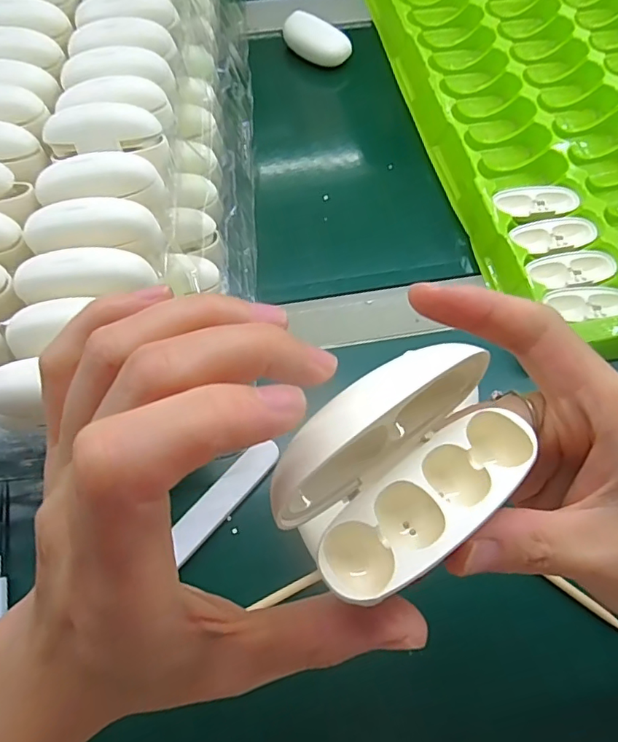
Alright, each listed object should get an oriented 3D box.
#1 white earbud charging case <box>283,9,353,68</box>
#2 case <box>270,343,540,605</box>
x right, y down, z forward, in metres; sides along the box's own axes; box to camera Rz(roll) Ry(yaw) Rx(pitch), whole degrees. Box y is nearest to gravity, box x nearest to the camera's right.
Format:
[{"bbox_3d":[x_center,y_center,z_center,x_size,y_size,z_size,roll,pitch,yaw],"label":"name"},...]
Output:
[{"bbox_3d":[0.006,-0.304,0.463,0.067,0.023,0.026,35,71,15],"label":"white earbud charging case"},{"bbox_3d":[0.024,0.022,0.125,0.065,0.030,0.043,-37,71,-15],"label":"case"}]

